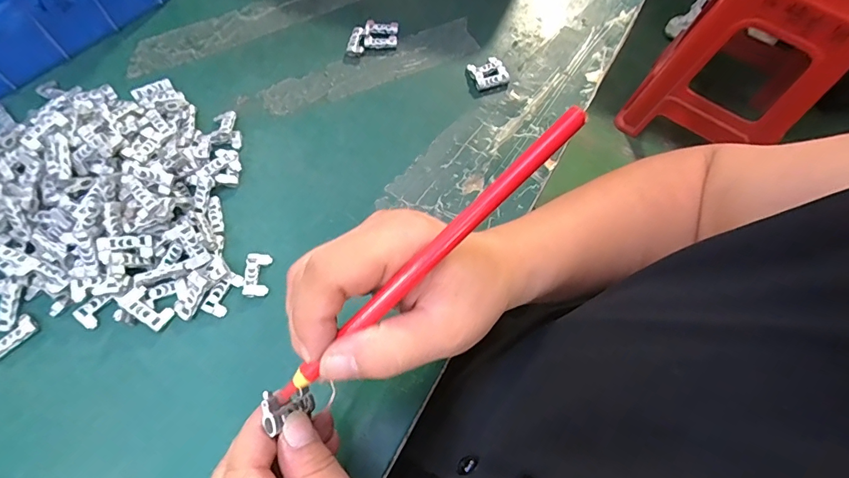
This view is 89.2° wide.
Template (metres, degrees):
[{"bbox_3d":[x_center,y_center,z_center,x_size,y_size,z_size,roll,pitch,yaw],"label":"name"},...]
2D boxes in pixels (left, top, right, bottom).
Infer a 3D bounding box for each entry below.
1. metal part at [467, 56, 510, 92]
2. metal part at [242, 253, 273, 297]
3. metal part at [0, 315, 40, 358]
[{"bbox_3d":[0.057,-0.148,0.383,0.030,0.008,0.030,-18,67,-11],"label":"metal part"},{"bbox_3d":[-0.115,0.025,0.296,0.016,0.005,0.030,0,65,-3],"label":"metal part"},{"bbox_3d":[-0.262,0.063,0.272,0.014,0.005,0.030,40,69,14],"label":"metal part"}]

